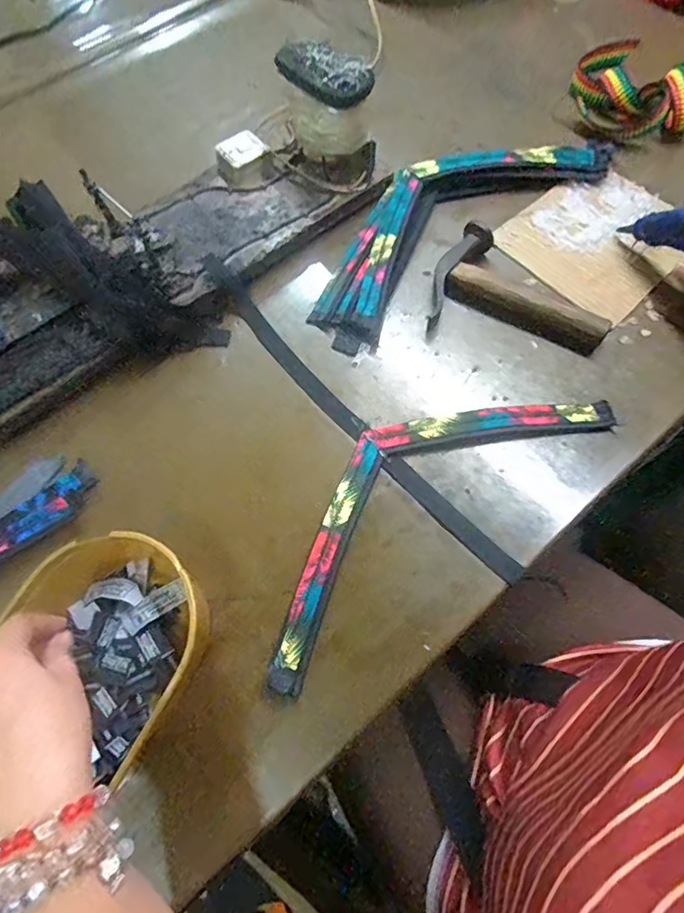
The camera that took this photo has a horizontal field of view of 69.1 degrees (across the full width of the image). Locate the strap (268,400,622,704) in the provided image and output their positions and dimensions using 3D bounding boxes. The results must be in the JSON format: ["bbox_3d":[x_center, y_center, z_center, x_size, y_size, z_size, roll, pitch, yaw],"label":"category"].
[{"bbox_3d":[0.060,0.028,0.415,0.353,0.023,0.120,-36,67,-15],"label":"strap"}]

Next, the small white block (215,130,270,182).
[{"bbox_3d":[-0.107,-0.323,0.535,0.051,0.024,0.047,-34,67,-12],"label":"small white block"}]

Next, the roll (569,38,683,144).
[{"bbox_3d":[0.327,-0.426,0.577,0.108,0.048,0.155,-16,65,-4],"label":"roll"}]

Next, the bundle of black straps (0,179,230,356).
[{"bbox_3d":[-0.211,-0.154,0.457,0.217,0.041,0.077,34,66,-13],"label":"bundle of black straps"}]

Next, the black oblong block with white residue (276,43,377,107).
[{"bbox_3d":[-0.021,-0.359,0.464,0.096,0.025,0.044,37,72,19],"label":"black oblong block with white residue"}]

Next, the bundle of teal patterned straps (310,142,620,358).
[{"bbox_3d":[0.118,-0.262,0.525,0.390,0.029,0.138,-36,68,-13],"label":"bundle of teal patterned straps"}]

